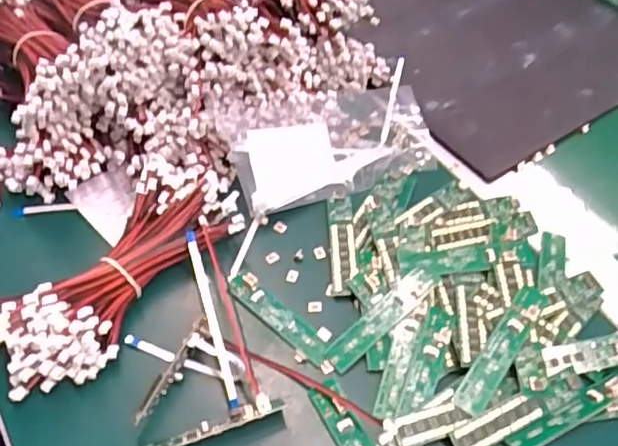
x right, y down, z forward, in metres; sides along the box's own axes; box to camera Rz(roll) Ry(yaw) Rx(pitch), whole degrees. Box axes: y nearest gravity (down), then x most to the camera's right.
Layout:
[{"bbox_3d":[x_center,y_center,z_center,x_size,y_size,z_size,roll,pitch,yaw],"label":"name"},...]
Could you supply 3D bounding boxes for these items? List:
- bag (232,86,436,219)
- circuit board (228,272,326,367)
[{"bbox_3d":[0.019,-0.061,0.465,0.158,0.018,0.091,-14,66,-20],"label":"bag"},{"bbox_3d":[-0.019,0.058,0.378,0.078,0.010,0.016,36,60,25],"label":"circuit board"}]

